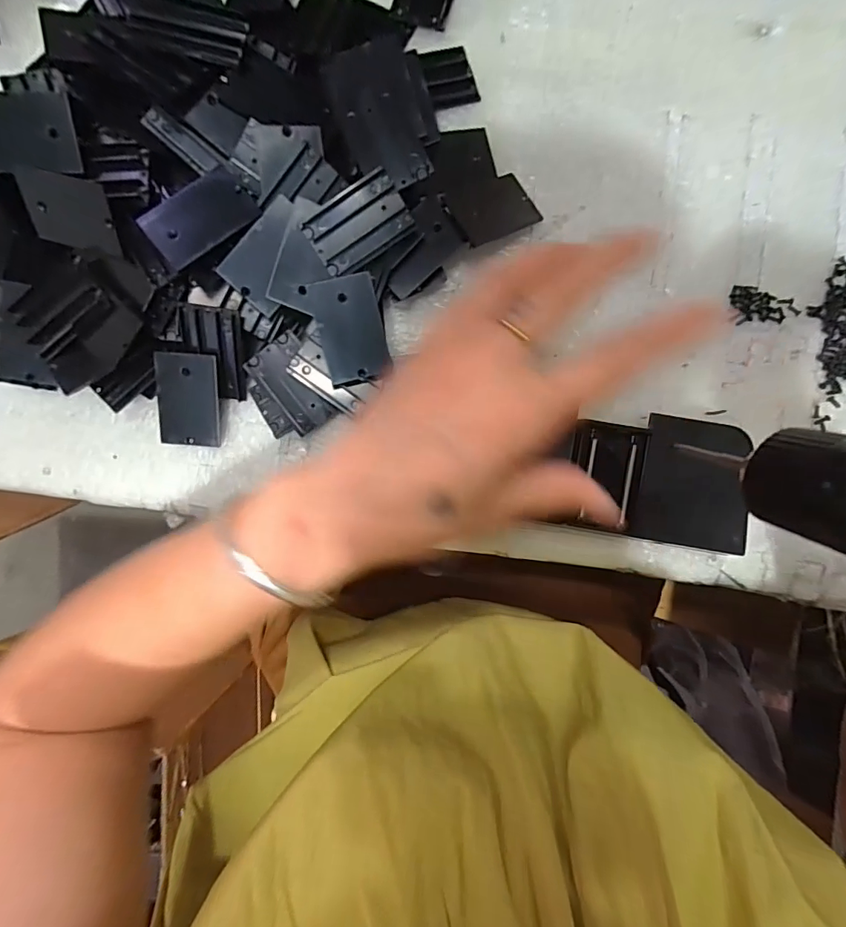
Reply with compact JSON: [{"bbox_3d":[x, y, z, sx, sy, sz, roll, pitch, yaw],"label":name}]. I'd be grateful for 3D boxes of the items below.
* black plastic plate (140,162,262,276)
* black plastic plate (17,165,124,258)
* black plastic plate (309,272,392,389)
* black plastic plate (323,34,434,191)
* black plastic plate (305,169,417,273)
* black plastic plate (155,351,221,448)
[{"bbox_3d":[-0.120,-0.133,0.245,0.057,0.004,0.038,-44,87,-13],"label":"black plastic plate"},{"bbox_3d":[-0.186,-0.133,0.244,0.050,0.006,0.036,16,130,6],"label":"black plastic plate"},{"bbox_3d":[-0.040,-0.074,0.259,0.035,0.004,0.057,-13,105,-4],"label":"black plastic plate"},{"bbox_3d":[-0.024,-0.190,0.252,0.043,0.006,0.077,-15,94,6],"label":"black plastic plate"},{"bbox_3d":[-0.035,-0.131,0.247,0.054,0.007,0.034,-33,87,0],"label":"black plastic plate"},{"bbox_3d":[-0.141,-0.038,0.275,0.035,0.004,0.055,4,107,-6],"label":"black plastic plate"}]

